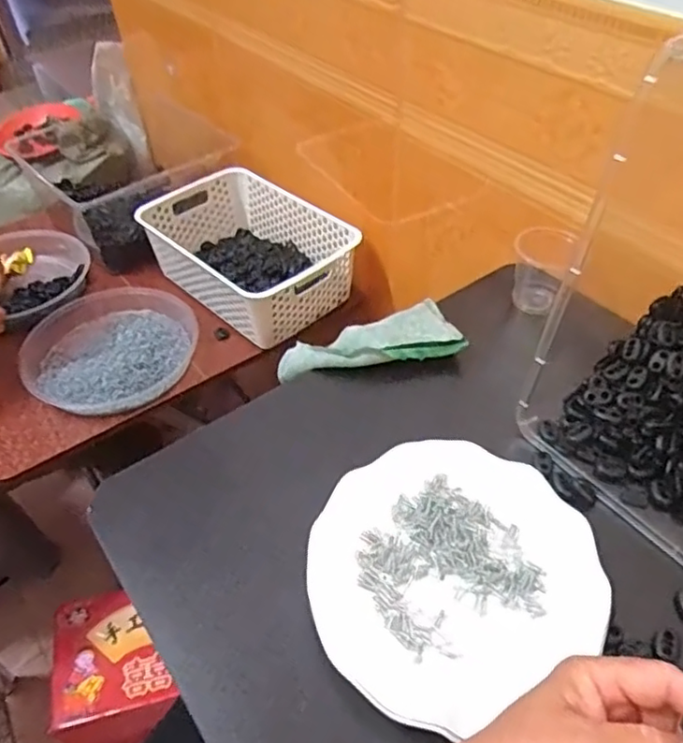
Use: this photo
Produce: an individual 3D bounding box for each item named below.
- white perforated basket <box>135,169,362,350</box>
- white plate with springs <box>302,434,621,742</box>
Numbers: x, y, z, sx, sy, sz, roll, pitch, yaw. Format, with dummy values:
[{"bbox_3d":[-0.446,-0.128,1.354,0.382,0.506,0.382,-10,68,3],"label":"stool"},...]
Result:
[{"bbox_3d":[-0.138,-0.180,0.959,0.202,0.101,0.304,-37,55,-28],"label":"white perforated basket"},{"bbox_3d":[0.070,0.125,0.410,0.179,0.026,0.166,-1,46,2],"label":"white plate with springs"}]

